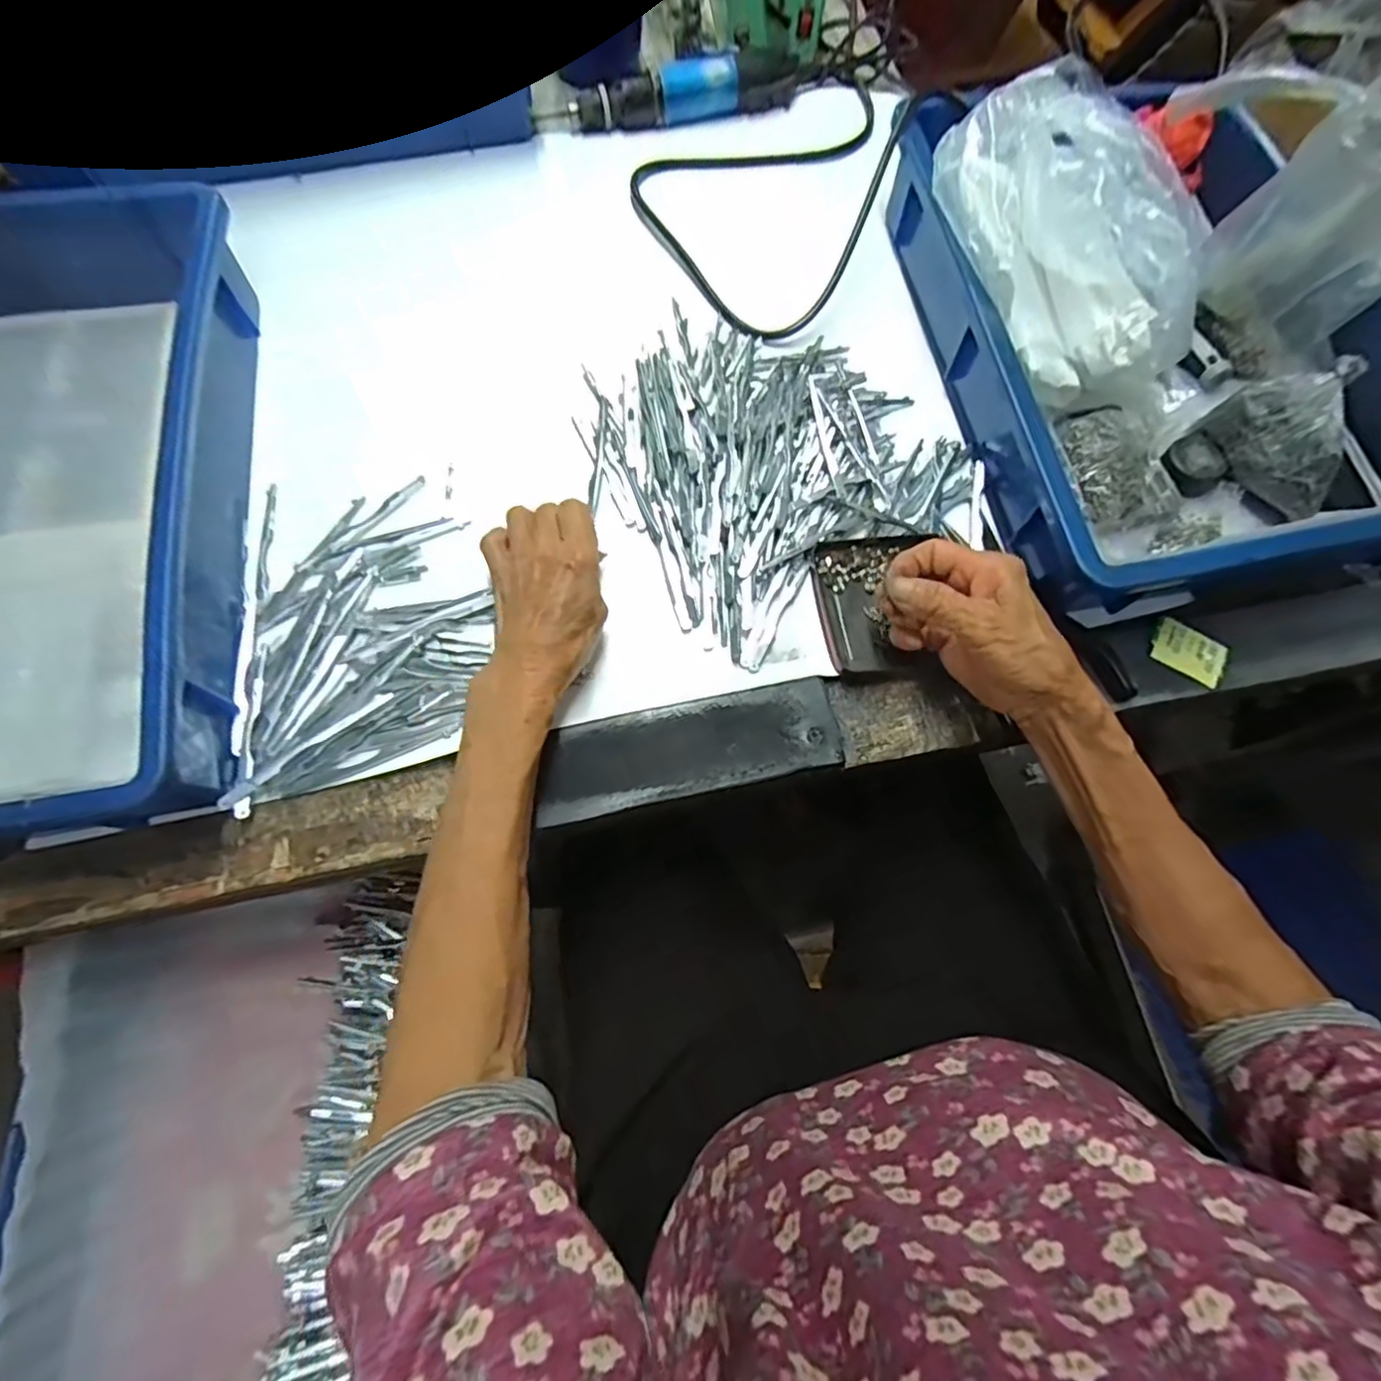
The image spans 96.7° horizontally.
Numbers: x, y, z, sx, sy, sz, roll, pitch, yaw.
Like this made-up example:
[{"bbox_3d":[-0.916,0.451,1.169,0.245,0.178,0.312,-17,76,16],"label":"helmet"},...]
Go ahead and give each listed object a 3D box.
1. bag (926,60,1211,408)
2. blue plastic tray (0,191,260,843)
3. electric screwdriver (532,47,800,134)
[{"bbox_3d":[0.243,-0.292,0.407,0.109,0.103,0.201,-29,74,-12],"label":"bag"},{"bbox_3d":[-0.419,-0.112,0.354,0.280,0.075,0.419,-11,71,-6],"label":"blue plastic tray"},{"bbox_3d":[-0.014,-0.554,0.561,0.245,0.033,0.043,-15,72,-8],"label":"electric screwdriver"}]

